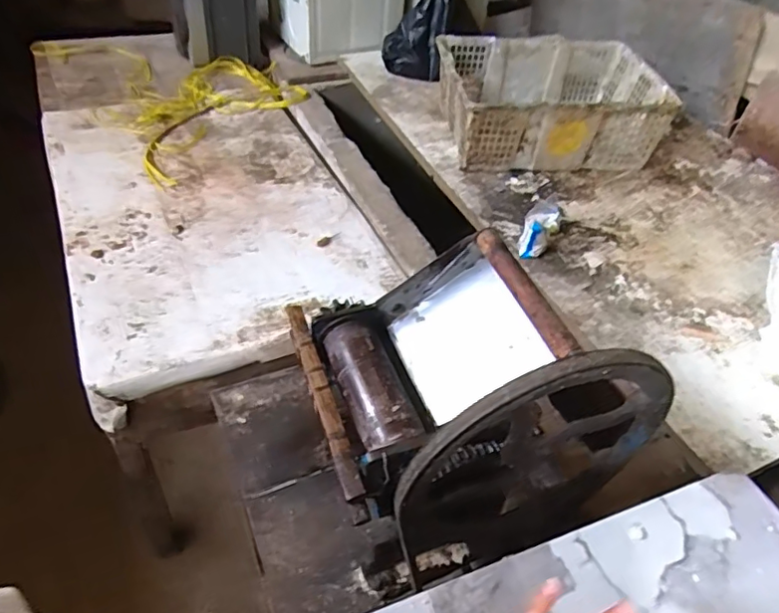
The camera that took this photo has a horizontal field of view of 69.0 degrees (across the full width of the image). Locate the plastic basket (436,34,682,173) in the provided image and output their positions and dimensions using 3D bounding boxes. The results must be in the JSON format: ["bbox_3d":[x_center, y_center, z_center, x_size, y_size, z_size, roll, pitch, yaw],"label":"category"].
[{"bbox_3d":[0.362,-0.466,1.314,0.467,0.182,0.345,-1,45,-7],"label":"plastic basket"}]

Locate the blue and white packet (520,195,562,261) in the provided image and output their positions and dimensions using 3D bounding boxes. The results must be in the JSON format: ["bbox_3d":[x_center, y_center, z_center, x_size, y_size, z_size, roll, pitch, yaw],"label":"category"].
[{"bbox_3d":[0.277,-0.141,1.052,0.060,0.065,0.137,17,46,14],"label":"blue and white packet"}]

